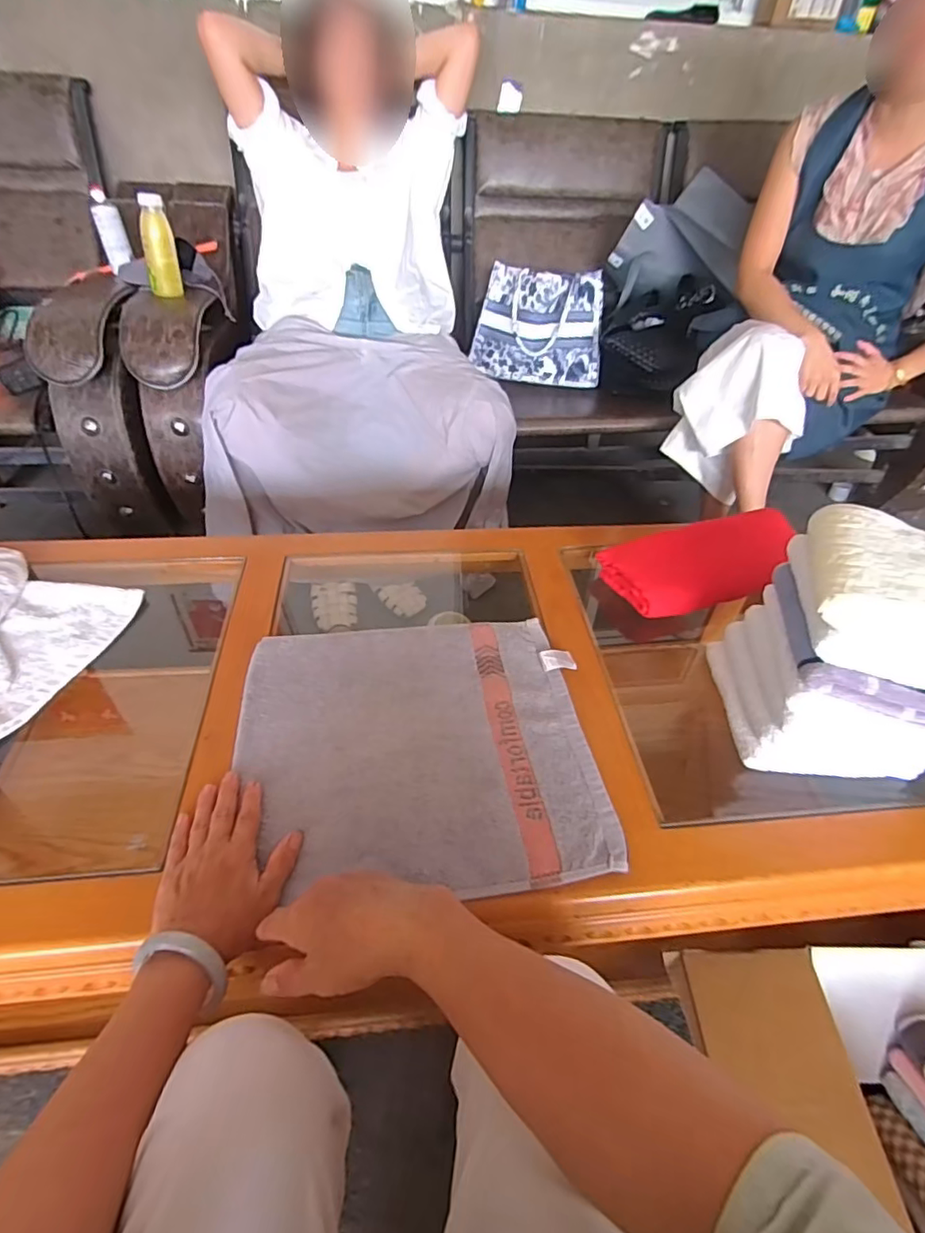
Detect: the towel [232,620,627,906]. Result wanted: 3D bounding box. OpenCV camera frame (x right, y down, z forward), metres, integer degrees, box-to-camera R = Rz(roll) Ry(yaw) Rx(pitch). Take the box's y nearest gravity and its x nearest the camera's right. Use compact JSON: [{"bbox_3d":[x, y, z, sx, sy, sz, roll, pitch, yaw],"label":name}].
[{"bbox_3d":[-0.047,0.127,0.596,0.357,0.012,0.308,-3,44,-6],"label":"towel"}]

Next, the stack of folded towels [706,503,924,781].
[{"bbox_3d":[0.396,0.030,0.569,0.198,0.199,0.177,10,44,7],"label":"stack of folded towels"}]

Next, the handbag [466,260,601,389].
[{"bbox_3d":[0.193,-0.726,1.427,0.313,0.233,0.126,7,43,5],"label":"handbag"}]

